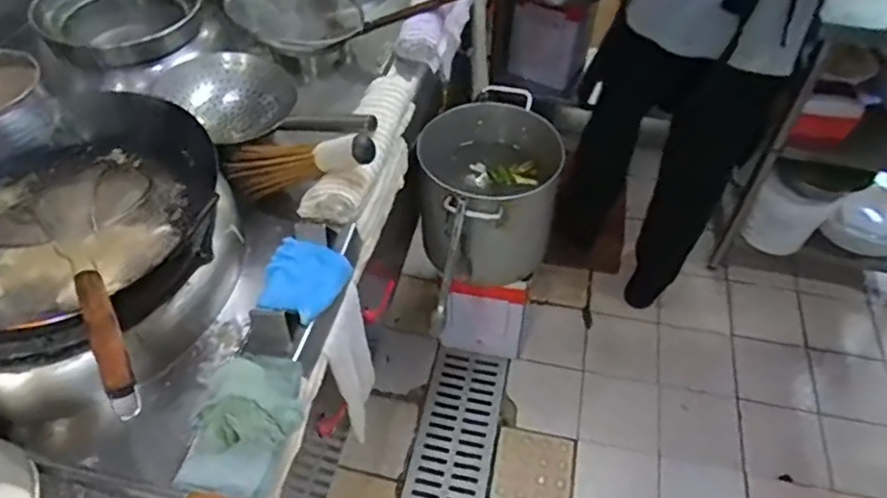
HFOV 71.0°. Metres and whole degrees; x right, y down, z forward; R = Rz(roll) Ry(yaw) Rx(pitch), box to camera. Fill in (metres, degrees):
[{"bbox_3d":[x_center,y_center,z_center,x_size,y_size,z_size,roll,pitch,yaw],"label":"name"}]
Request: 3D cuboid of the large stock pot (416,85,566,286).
[{"bbox_3d":[0.099,-0.123,1.389,0.286,0.292,0.387,2,50,1],"label":"large stock pot"}]

